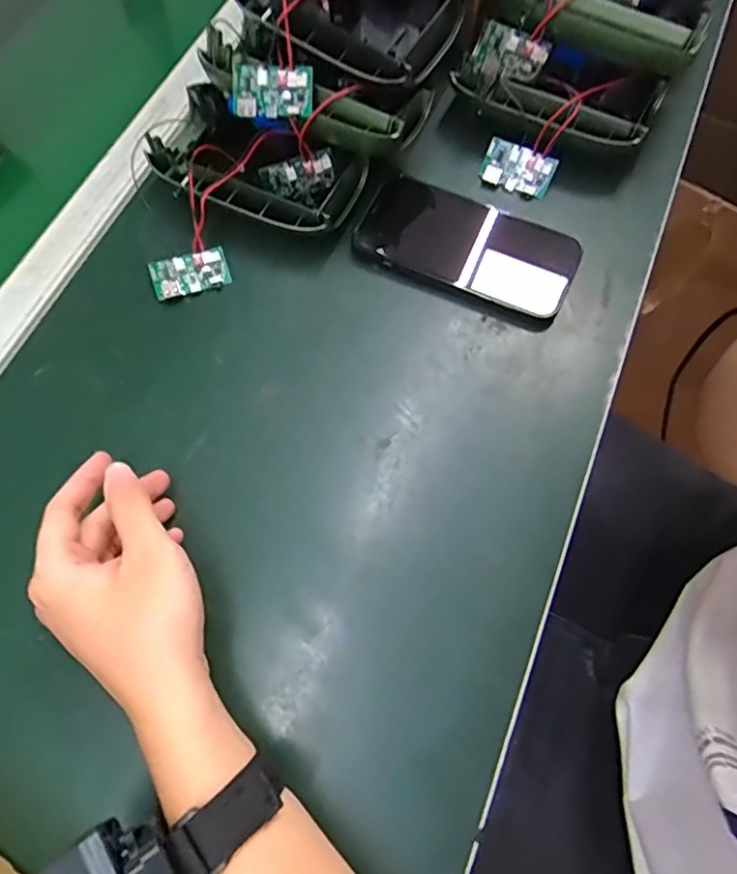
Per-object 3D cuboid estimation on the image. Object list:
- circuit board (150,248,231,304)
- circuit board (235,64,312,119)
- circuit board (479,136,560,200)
[{"bbox_3d":[-0.132,-0.122,0.433,0.055,0.009,0.031,-18,70,-7],"label":"circuit board"},{"bbox_3d":[-0.065,-0.233,0.391,0.054,0.008,0.030,7,110,8],"label":"circuit board"},{"bbox_3d":[0.118,-0.211,0.459,0.056,0.033,0.010,27,35,11],"label":"circuit board"}]

